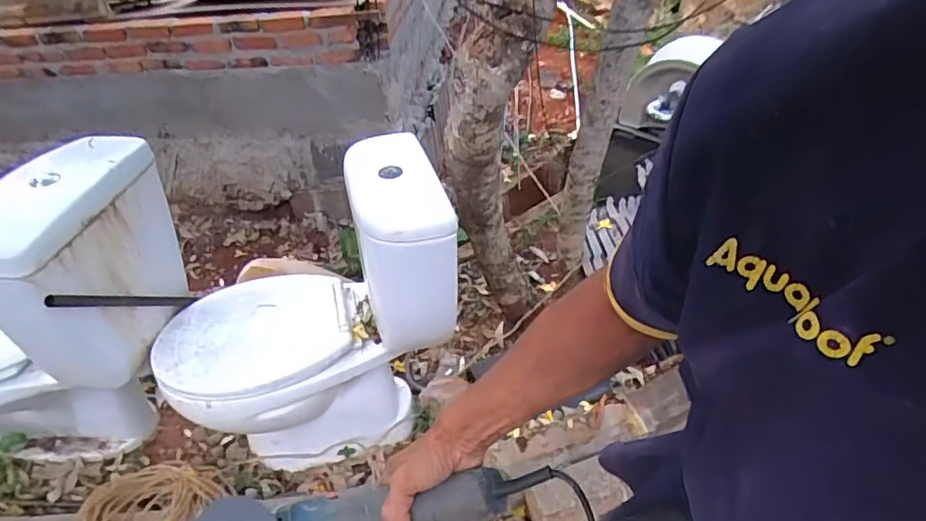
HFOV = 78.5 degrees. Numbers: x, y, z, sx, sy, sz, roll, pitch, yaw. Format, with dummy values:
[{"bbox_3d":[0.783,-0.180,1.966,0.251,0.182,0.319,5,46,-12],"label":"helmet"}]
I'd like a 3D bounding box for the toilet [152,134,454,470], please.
[{"bbox_3d":[-0.342,0.138,1.320,0.646,0.732,0.376,-12,40,-9],"label":"toilet"}]

